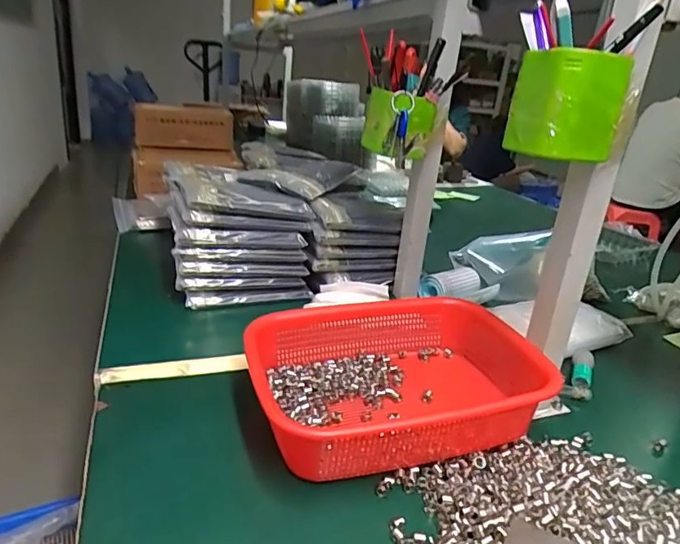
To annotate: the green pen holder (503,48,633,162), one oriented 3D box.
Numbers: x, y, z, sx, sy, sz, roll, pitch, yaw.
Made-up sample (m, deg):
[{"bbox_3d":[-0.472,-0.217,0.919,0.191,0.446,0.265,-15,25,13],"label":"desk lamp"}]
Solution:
[{"bbox_3d":[0.185,-0.137,0.413,0.064,0.079,0.069,-8,26,-29],"label":"green pen holder"}]

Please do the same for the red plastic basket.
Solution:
[{"bbox_3d":[0.052,0.103,0.508,0.268,0.075,0.205,-2,23,-17],"label":"red plastic basket"}]

